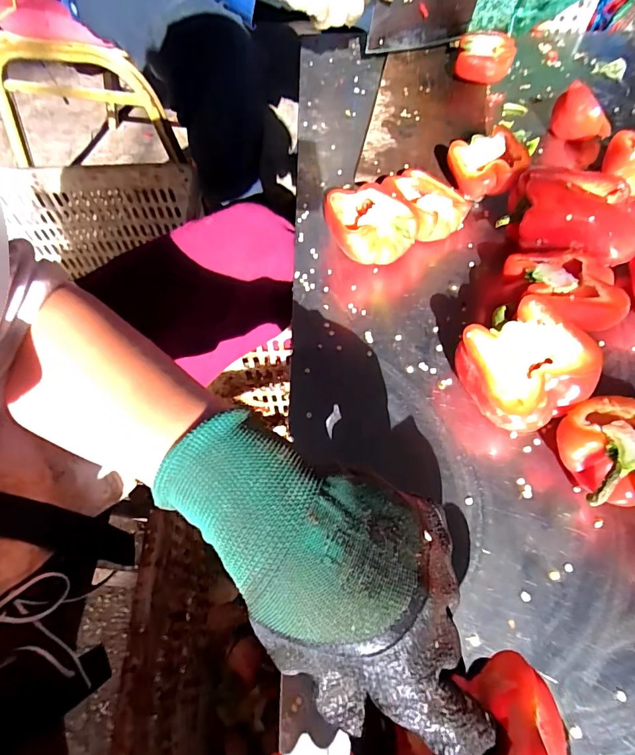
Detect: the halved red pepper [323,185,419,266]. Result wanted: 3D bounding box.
[{"bbox_3d":[0.057,-0.168,0.454,0.094,0.052,0.104,-3,60,-1],"label":"halved red pepper"}]

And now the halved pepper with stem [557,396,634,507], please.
[{"bbox_3d":[0.242,0.059,0.314,0.097,0.055,0.088,-16,61,-8],"label":"halved pepper with stem"}]

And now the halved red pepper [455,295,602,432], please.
[{"bbox_3d":[0.172,-0.006,0.349,0.095,0.058,0.093,0,60,1],"label":"halved red pepper"}]

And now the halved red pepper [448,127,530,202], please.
[{"bbox_3d":[0.199,-0.250,0.491,0.077,0.053,0.074,-2,60,0],"label":"halved red pepper"}]

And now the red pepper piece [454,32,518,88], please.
[{"bbox_3d":[0.256,-0.484,0.630,0.081,0.056,0.059,16,61,10],"label":"red pepper piece"}]

